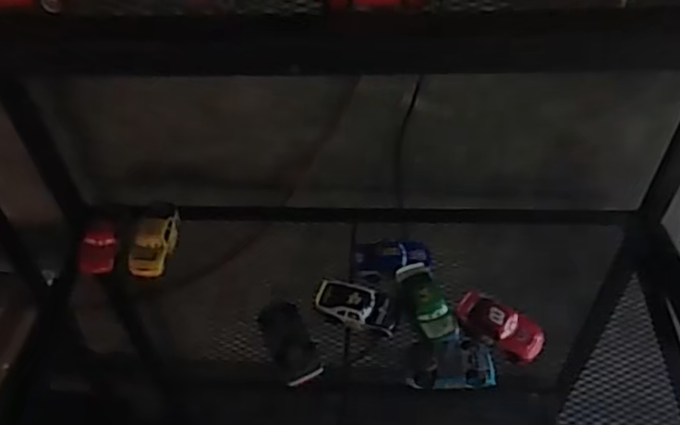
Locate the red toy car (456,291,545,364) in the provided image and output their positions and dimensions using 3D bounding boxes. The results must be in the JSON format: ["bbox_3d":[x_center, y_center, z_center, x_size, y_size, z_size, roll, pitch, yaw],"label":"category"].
[{"bbox_3d":[0.131,0.094,0.536,0.071,0.018,0.035,29,56,24],"label":"red toy car"}]

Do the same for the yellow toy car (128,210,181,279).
[{"bbox_3d":[-0.171,0.028,0.601,0.033,0.022,0.066,6,50,8],"label":"yellow toy car"}]

